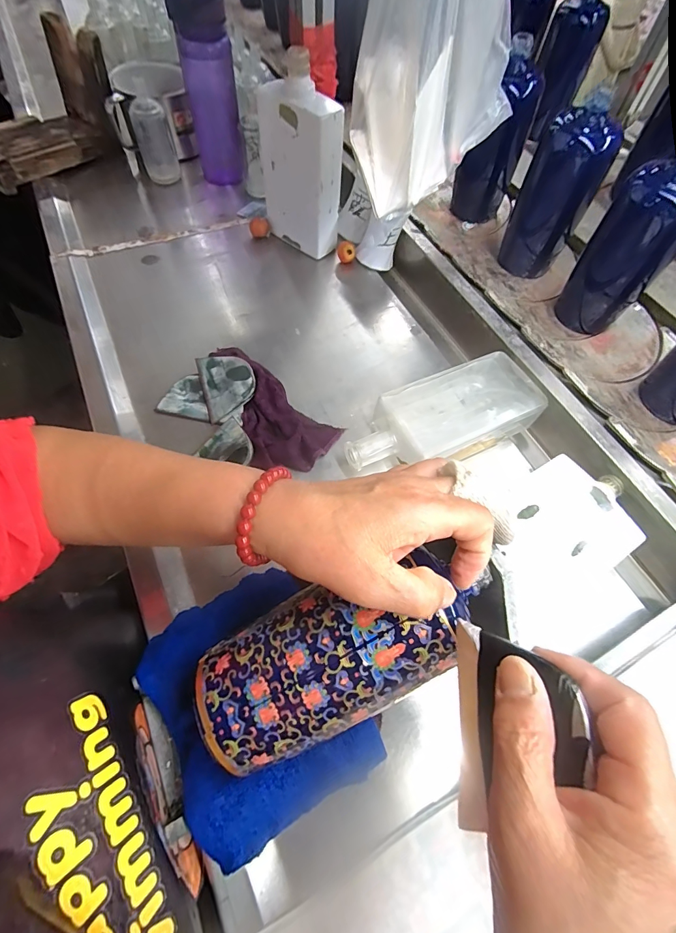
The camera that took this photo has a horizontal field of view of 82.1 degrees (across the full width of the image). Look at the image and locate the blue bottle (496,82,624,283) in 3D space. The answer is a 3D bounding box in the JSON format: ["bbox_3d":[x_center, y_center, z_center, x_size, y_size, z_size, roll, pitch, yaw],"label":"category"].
[{"bbox_3d":[0.271,-0.341,0.490,0.062,0.178,0.061,-14,64,-8],"label":"blue bottle"}]

